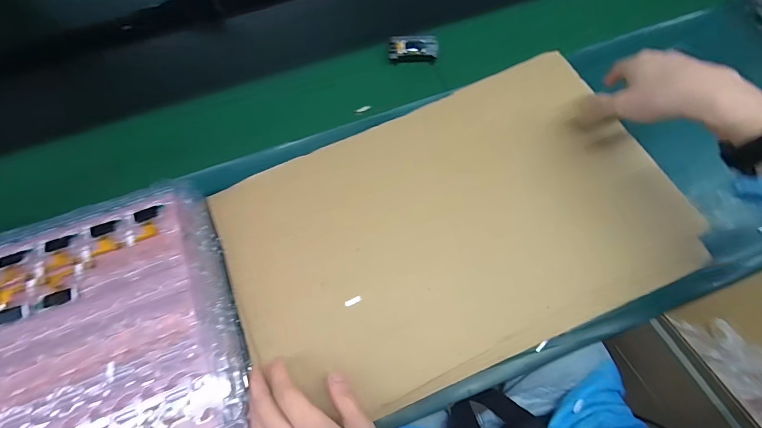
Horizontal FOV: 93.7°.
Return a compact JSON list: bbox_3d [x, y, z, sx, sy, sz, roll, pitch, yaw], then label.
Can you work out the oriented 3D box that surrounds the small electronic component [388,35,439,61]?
[{"bbox_3d":[0.048,-0.248,0.535,0.072,0.019,0.034,1,103,2],"label":"small electronic component"}]

